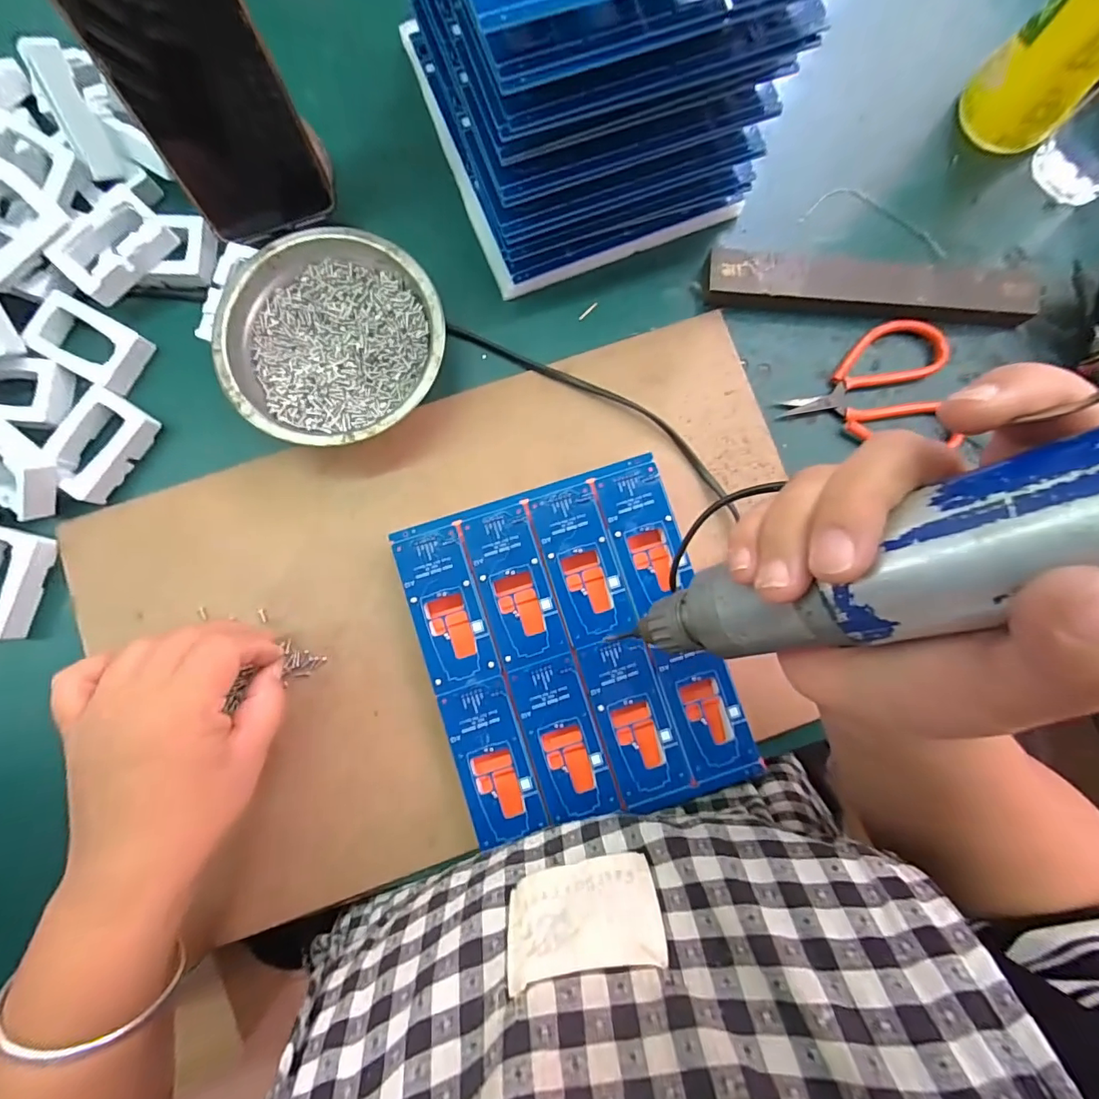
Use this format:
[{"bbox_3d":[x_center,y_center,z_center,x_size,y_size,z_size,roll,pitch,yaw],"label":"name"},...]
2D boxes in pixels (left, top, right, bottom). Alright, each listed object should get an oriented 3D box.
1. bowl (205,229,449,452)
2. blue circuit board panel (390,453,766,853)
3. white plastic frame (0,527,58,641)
[{"bbox_3d":[-0.125,-0.121,0.297,0.123,0.032,0.123,0,85,-2],"label":"bowl"},{"bbox_3d":[0.013,0.057,0.290,0.157,0.021,0.183,-17,85,-3],"label":"blue circuit board panel"},{"bbox_3d":[-0.320,0.019,0.290,0.040,0.013,0.062,14,85,0],"label":"white plastic frame"}]

